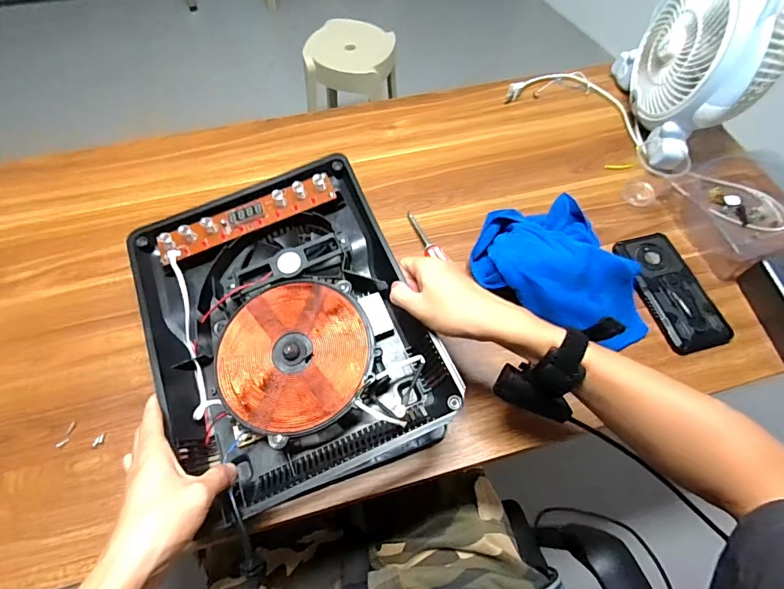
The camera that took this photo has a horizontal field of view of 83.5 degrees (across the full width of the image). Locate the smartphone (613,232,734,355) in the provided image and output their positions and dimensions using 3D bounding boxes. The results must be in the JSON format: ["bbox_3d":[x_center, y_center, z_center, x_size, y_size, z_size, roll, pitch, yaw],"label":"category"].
[{"bbox_3d":[0.365,-0.008,0.574,0.089,0.018,0.170,-12,62,-8],"label":"smartphone"}]

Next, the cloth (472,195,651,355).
[{"bbox_3d":[0.208,-0.033,0.558,0.188,0.066,0.215,-9,61,-7],"label":"cloth"}]

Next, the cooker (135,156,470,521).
[{"bbox_3d":[-0.116,0.027,0.467,0.262,0.074,0.338,-20,63,-12],"label":"cooker"}]

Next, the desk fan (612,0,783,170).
[{"bbox_3d":[0.462,-0.352,0.637,0.123,0.243,0.271,1,61,-1],"label":"desk fan"}]

